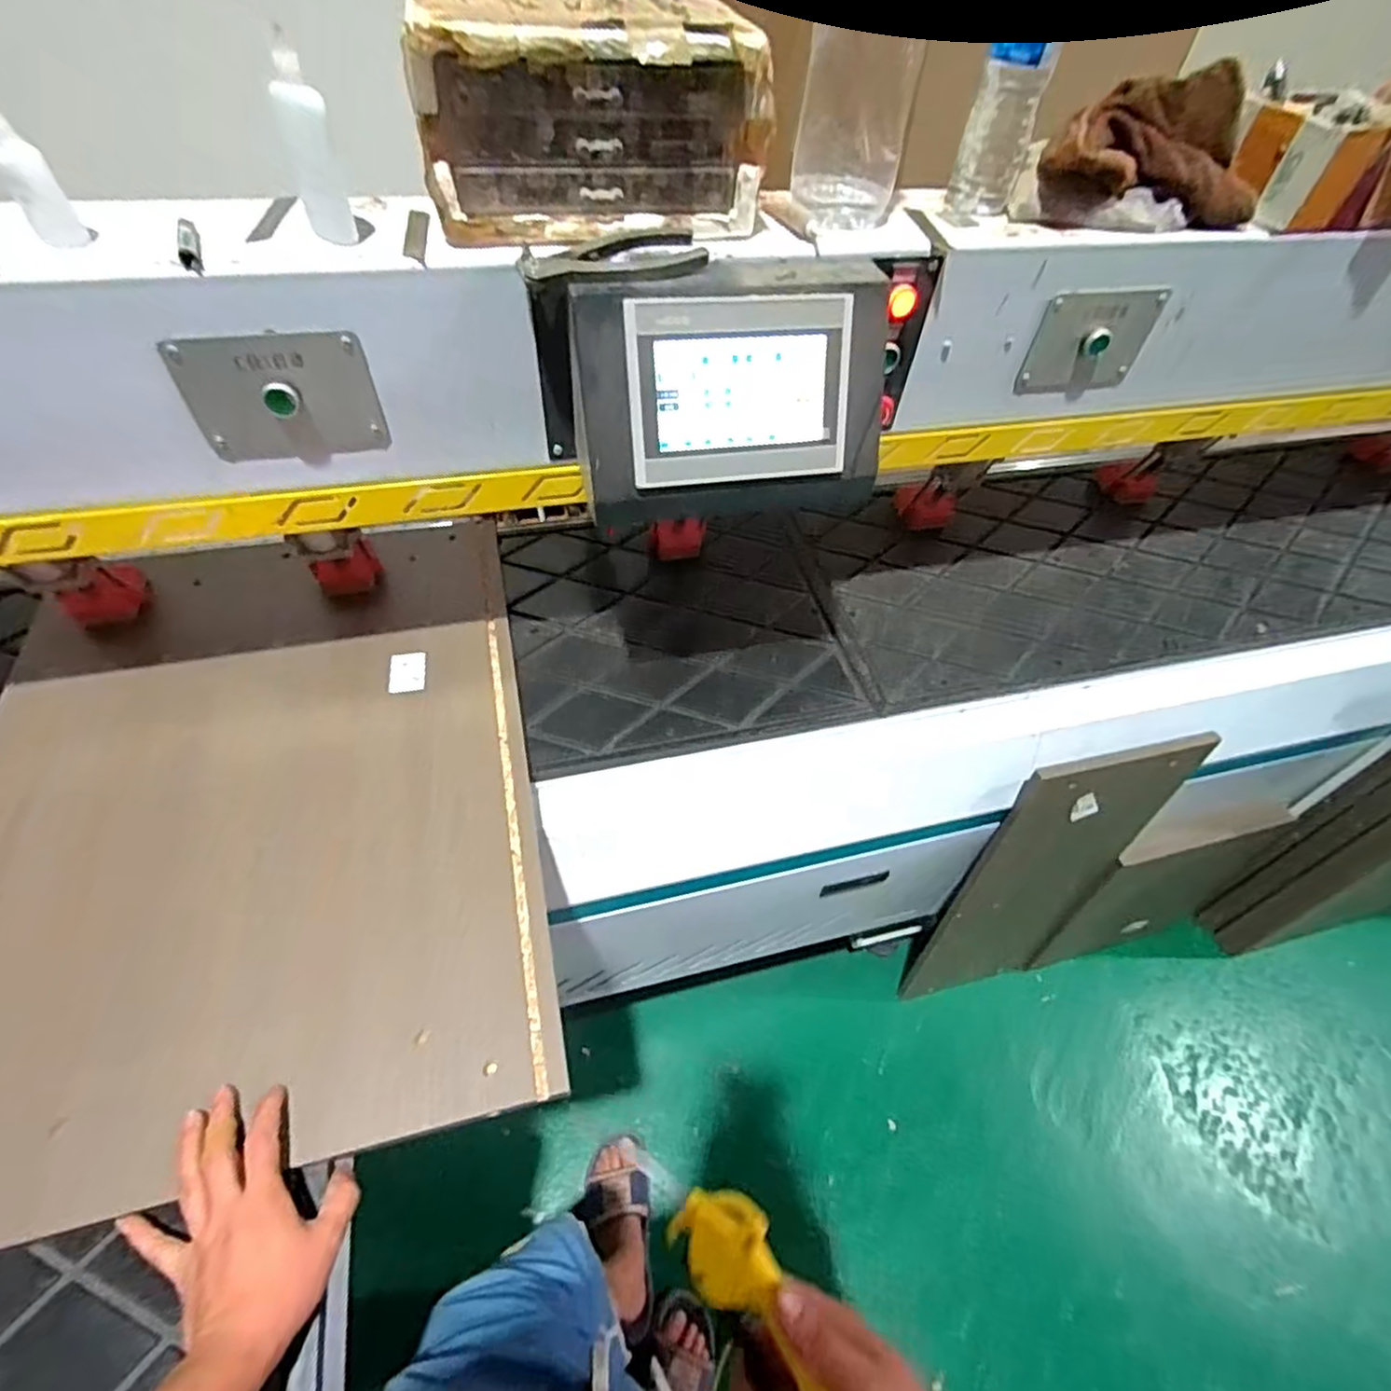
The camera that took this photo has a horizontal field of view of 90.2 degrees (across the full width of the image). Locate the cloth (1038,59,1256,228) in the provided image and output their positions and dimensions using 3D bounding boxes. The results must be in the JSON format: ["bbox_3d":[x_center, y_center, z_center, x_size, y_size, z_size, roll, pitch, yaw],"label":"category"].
[{"bbox_3d":[0.440,-0.537,0.680,0.230,0.100,0.109,-9,54,-12],"label":"cloth"}]

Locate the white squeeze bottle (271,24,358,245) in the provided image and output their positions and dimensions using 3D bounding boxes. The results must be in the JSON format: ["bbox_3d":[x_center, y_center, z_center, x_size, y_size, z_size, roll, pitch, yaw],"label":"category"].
[{"bbox_3d":[-0.291,-0.413,0.529,0.029,0.125,0.038,-33,61,-26],"label":"white squeeze bottle"}]

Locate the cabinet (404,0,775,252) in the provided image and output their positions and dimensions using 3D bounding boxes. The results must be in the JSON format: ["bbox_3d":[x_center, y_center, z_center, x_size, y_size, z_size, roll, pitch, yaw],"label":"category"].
[{"bbox_3d":[-0.089,-0.482,0.584,0.275,0.139,0.157,-10,54,-12],"label":"cabinet"}]

